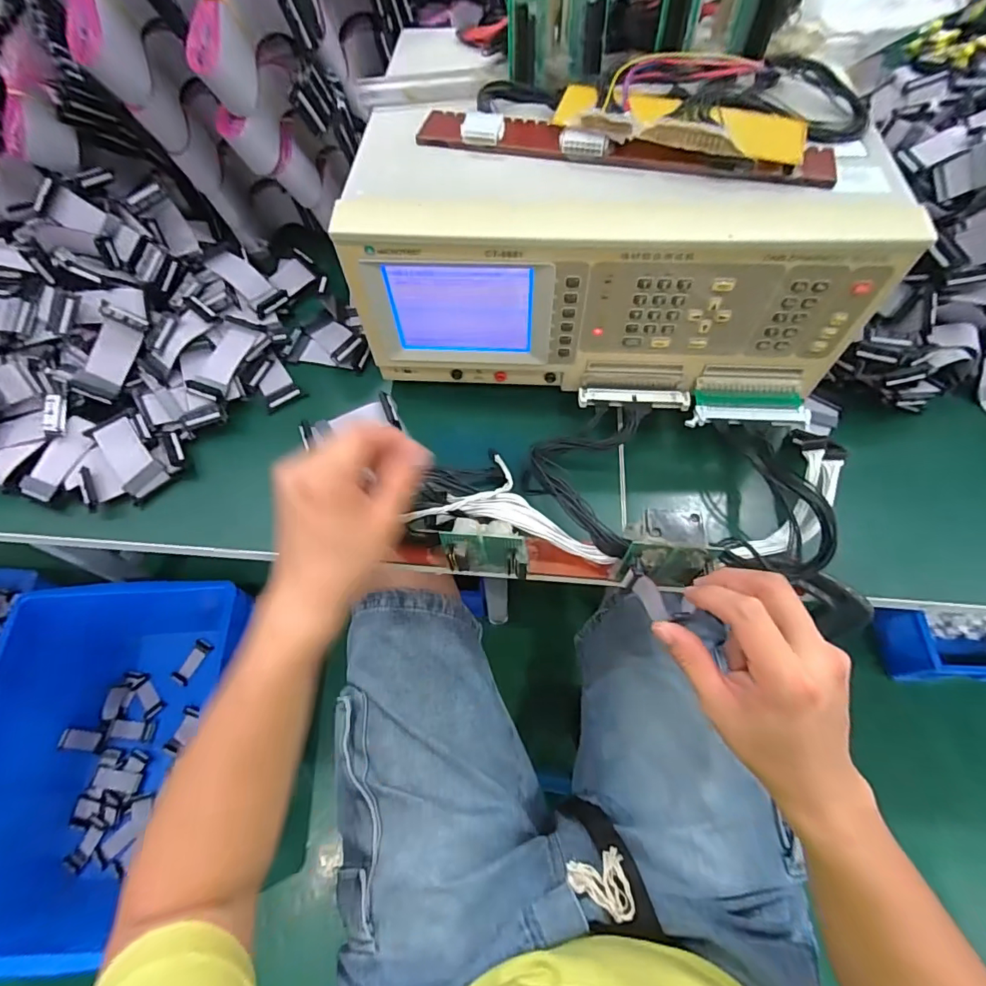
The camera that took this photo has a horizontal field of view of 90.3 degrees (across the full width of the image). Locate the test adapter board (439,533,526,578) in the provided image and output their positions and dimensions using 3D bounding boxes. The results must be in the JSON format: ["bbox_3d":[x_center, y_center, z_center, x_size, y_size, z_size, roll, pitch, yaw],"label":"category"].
[{"bbox_3d":[-0.005,0.047,0.391,0.065,0.064,0.025,8,63,6],"label":"test adapter board"}]

